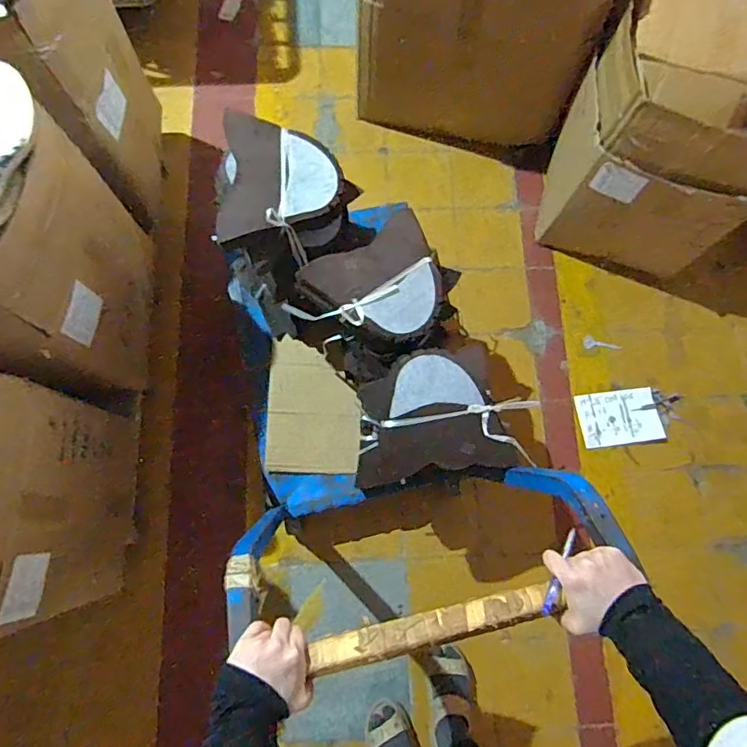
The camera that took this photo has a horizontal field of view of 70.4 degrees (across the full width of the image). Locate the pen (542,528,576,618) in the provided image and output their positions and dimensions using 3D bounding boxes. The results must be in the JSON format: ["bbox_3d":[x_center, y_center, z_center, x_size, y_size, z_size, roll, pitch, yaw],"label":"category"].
[{"bbox_3d":[0.221,0.227,0.620,0.015,0.016,0.123,33,49,8],"label":"pen"}]

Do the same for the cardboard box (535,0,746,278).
[{"bbox_3d":[0.744,-0.622,1.340,0.463,0.528,0.536,23,76,5],"label":"cardboard box"}]

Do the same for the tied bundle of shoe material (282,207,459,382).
[{"bbox_3d":[0.008,-0.139,1.018,0.297,0.102,0.238,-28,77,-8],"label":"tied bundle of shoe material"}]

